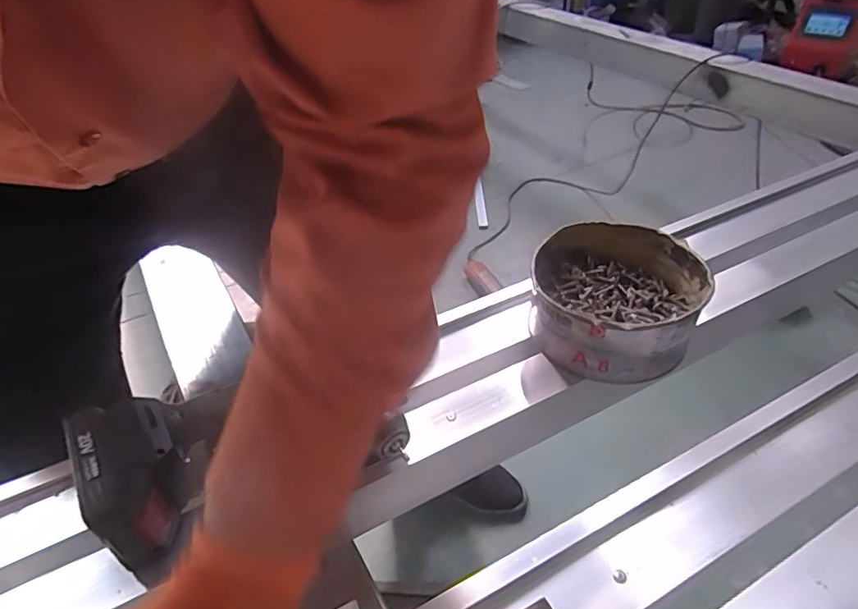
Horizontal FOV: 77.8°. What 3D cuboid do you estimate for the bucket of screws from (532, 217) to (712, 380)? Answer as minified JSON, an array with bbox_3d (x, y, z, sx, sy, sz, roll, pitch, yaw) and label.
[{"bbox_3d":[0.188,-0.008,0.534,0.148,0.064,0.168,17,43,20],"label":"bucket of screws"}]

